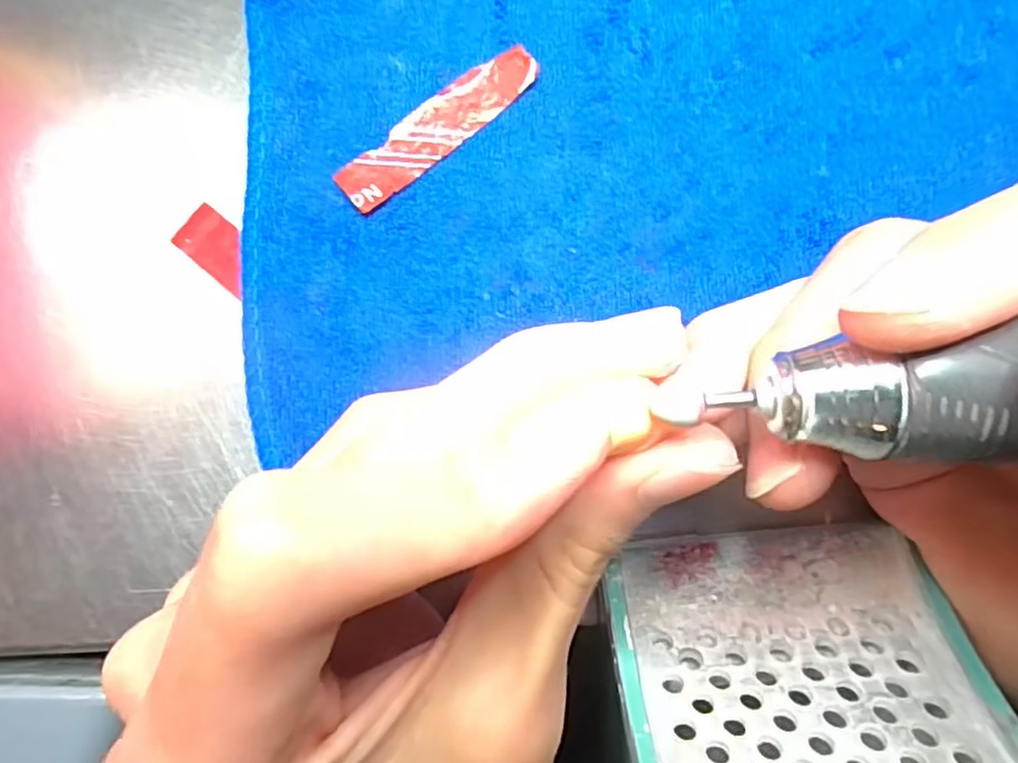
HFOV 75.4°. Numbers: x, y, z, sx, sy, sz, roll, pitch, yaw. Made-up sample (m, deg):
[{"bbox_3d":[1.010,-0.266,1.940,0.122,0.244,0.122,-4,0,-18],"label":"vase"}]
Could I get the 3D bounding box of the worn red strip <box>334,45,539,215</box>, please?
[{"bbox_3d":[-0.019,-0.066,0.170,0.058,0.004,0.015,-38,84,-4],"label":"worn red strip"}]

